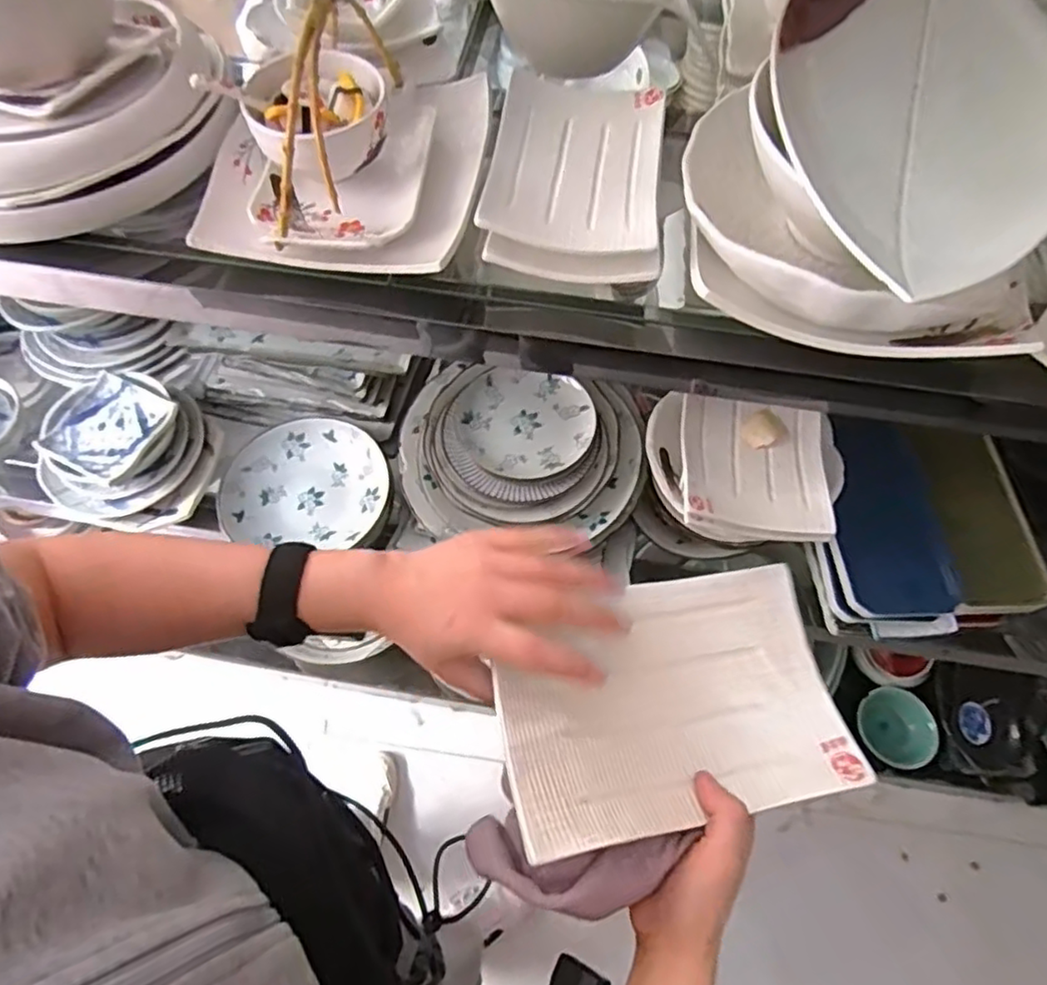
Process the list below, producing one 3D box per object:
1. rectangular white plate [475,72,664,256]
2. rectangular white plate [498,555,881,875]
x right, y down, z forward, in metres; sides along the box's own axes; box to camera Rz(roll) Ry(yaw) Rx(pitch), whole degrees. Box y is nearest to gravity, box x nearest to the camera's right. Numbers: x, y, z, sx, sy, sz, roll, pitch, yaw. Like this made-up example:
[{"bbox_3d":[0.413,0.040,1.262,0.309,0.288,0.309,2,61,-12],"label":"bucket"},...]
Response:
[{"bbox_3d":[0.044,-0.281,0.549,0.140,0.025,0.208,7,64,3],"label":"rectangular white plate"},{"bbox_3d":[0.089,0.125,0.395,0.212,0.028,0.142,-3,55,-17],"label":"rectangular white plate"}]

